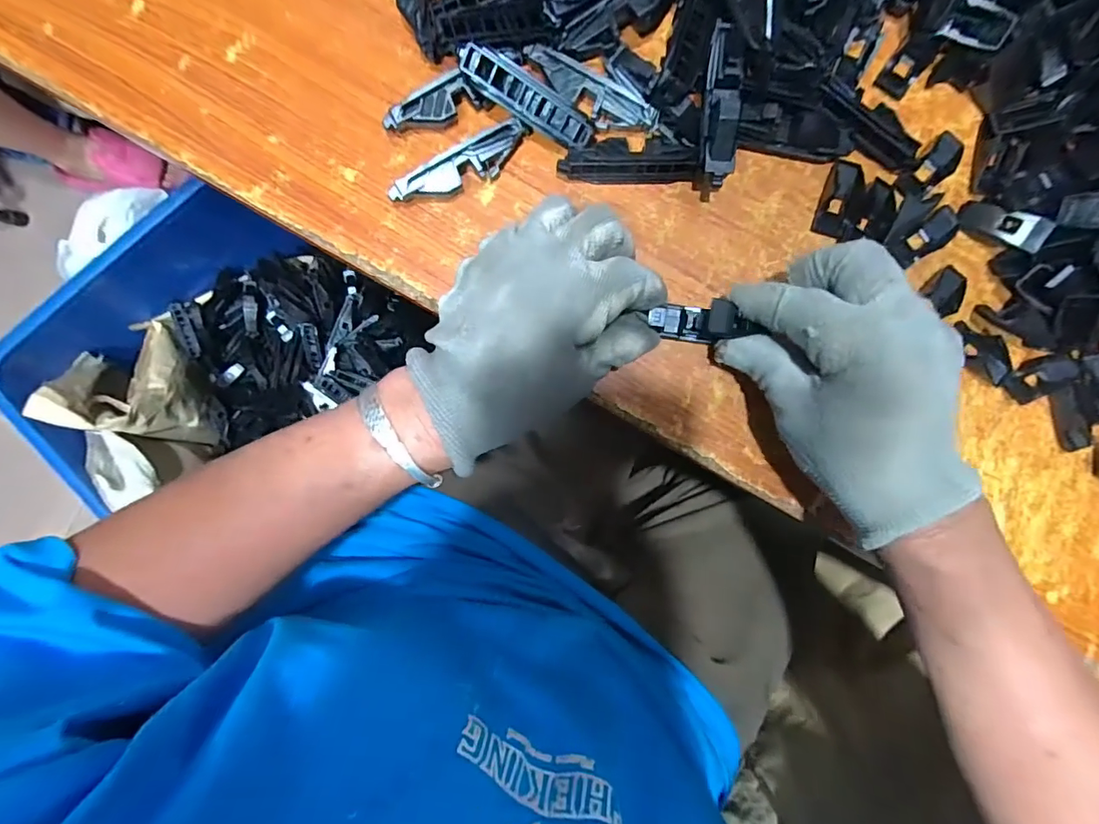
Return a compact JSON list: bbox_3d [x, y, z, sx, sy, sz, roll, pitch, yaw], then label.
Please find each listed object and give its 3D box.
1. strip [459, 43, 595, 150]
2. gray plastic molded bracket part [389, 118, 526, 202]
[{"bbox_3d":[-0.012,-0.167,0.263,0.076,0.015,0.017,26,92,-16],"label":"strip"},{"bbox_3d":[-0.049,-0.134,0.269,0.079,0.018,0.017,-27,92,0],"label":"gray plastic molded bracket part"}]

